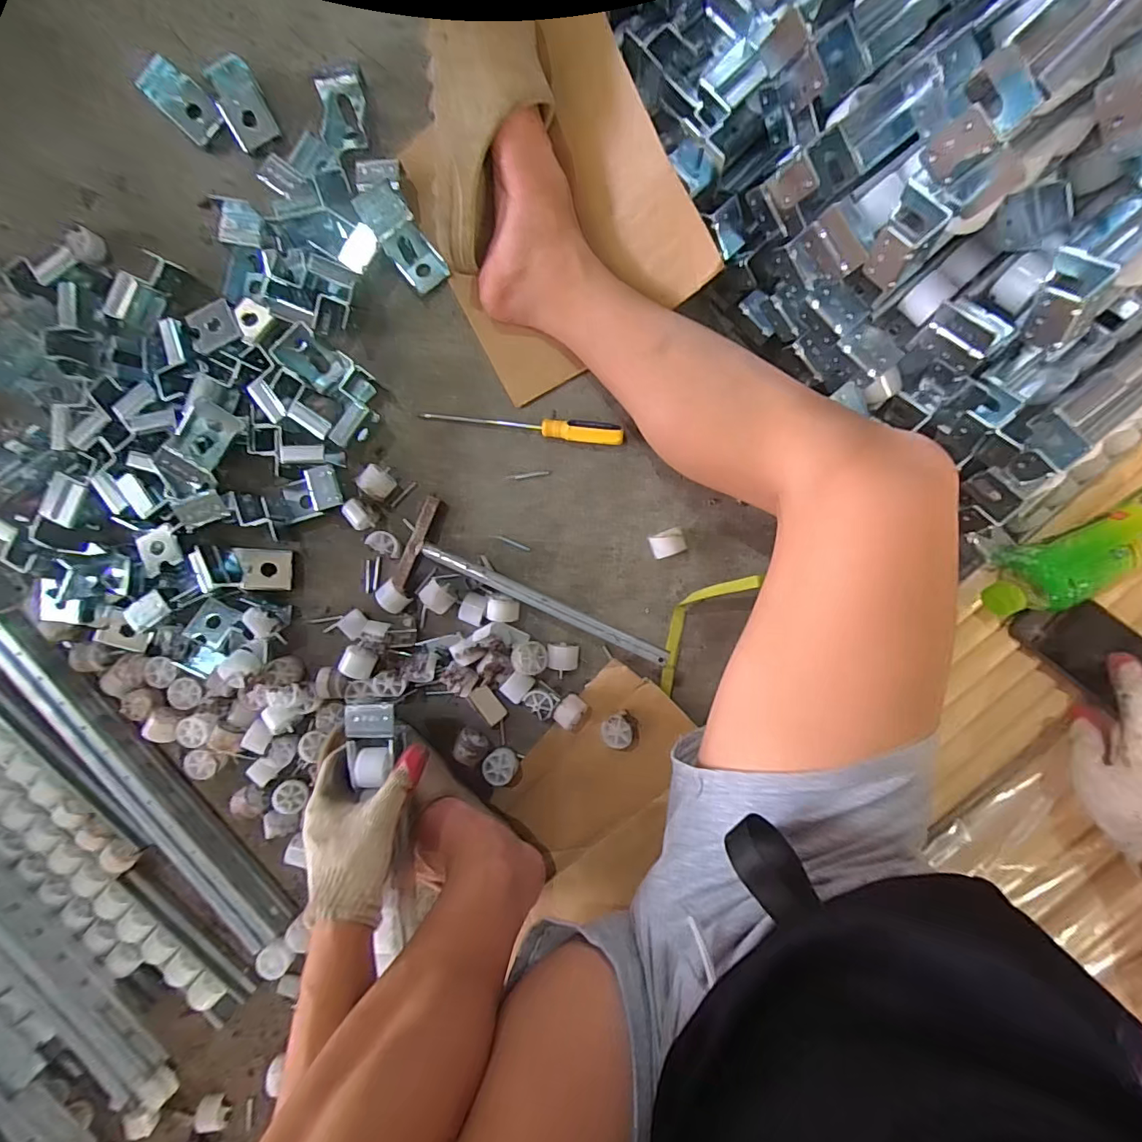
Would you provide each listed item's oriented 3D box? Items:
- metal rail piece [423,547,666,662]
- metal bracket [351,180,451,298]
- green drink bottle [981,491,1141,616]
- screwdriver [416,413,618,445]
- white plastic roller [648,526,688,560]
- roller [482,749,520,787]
[{"bbox_3d":[-0.033,0.031,0.528,0.277,0.017,0.015,24,92,15],"label":"metal rail piece"},{"bbox_3d":[-0.174,-0.345,0.541,0.046,0.023,0.100,-37,121,3],"label":"metal bracket"},{"bbox_3d":[0.497,-0.023,0.476,0.224,0.052,0.067,-25,90,3],"label":"green drink bottle"},{"bbox_3d":[-0.053,-0.157,0.557,0.215,0.022,0.023,8,91,2],"label":"screwdriver"},{"bbox_3d":[0.103,-0.029,0.554,0.036,0.028,0.028,-20,90,3],"label":"white plastic roller"},{"bbox_3d":[-0.076,0.214,0.572,0.037,0.023,0.037,0,91,3],"label":"roller"}]

